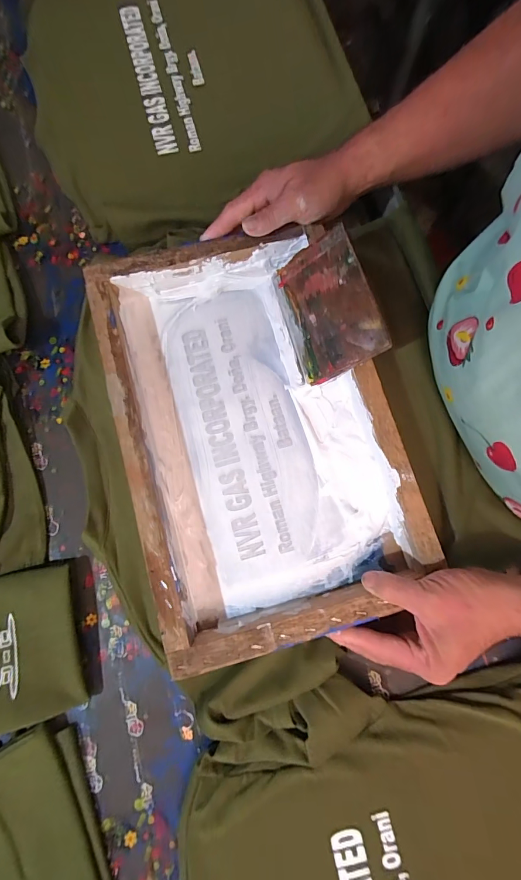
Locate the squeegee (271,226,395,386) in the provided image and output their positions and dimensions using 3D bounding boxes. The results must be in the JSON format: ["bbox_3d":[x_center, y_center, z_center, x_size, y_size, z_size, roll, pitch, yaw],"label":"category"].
[{"bbox_3d":[0.069,-0.141,0.394,0.100,0.009,0.142,-24,77,36],"label":"squeegee"}]

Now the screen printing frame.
[{"bbox_3d":[-0.006,-0.018,0.395,0.268,0.046,0.418,-15,79,-3],"label":"screen printing frame"}]

